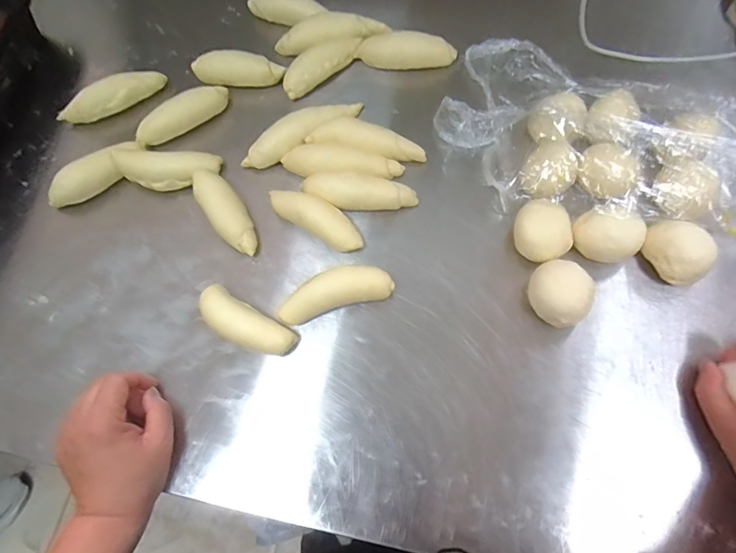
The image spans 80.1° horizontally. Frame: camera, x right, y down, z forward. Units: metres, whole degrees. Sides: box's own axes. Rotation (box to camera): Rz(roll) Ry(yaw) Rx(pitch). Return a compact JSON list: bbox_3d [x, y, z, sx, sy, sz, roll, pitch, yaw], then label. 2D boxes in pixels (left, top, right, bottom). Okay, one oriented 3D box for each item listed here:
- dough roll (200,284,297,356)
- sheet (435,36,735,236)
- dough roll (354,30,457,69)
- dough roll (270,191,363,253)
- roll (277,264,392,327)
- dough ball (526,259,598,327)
[{"bbox_3d":[-0.116,0.044,0.405,0.097,0.029,0.036,31,74,13],"label":"dough roll"},{"bbox_3d":[0.246,-0.136,0.447,0.362,0.049,0.212,28,73,13],"label":"sheet"},{"bbox_3d":[0.045,-0.268,0.514,0.114,0.029,0.034,7,70,5],"label":"dough roll"},{"bbox_3d":[-0.053,-0.060,0.444,0.107,0.028,0.033,32,74,14],"label":"dough roll"},{"bbox_3d":[-0.031,0.015,0.413,0.105,0.037,0.033,-16,69,-3],"label":"roll"},{"bbox_3d":[0.173,0.018,0.401,0.049,0.042,0.057,-32,71,-9],"label":"dough ball"}]

